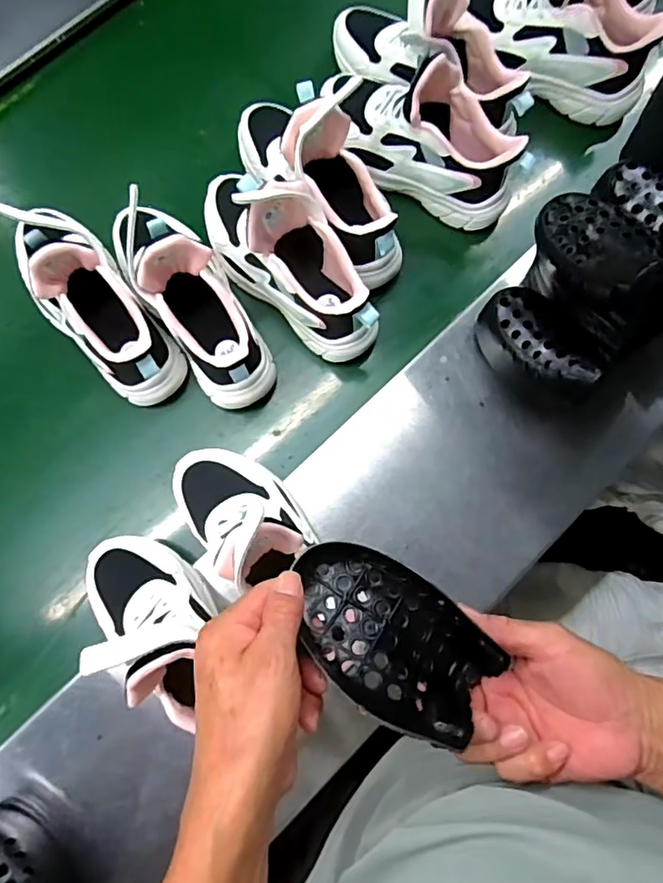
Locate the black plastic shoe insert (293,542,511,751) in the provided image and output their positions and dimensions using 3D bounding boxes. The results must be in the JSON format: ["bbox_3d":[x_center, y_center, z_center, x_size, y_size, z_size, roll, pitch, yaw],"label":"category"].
[{"bbox_3d":[0.035,0.124,0.355,0.137,0.052,0.079,33,81,4],"label":"black plastic shoe insert"}]

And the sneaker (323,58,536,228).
[{"bbox_3d":[0.098,-0.332,0.595,0.231,0.117,0.089,32,81,4],"label":"sneaker"}]

